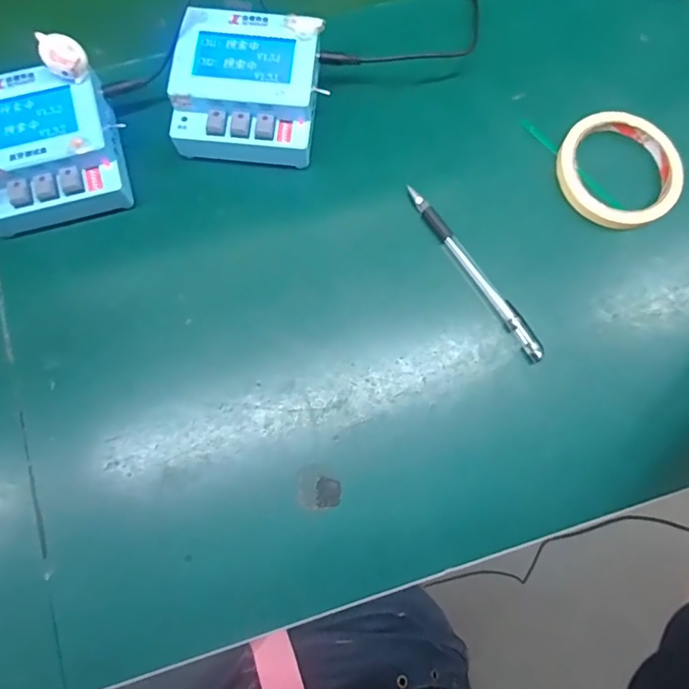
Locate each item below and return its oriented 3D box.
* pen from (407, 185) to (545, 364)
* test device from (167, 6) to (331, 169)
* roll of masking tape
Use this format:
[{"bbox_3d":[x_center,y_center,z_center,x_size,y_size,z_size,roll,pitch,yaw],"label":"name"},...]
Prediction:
[{"bbox_3d":[0.097,-0.054,0.359,0.012,0.010,0.156,-33,79,-8],"label":"pen"},{"bbox_3d":[-0.072,-0.191,0.360,0.103,0.038,0.098,7,77,1],"label":"test device"},{"bbox_3d":[0.216,-0.138,0.379,0.093,0.012,0.087,0,77,-1],"label":"roll of masking tape"}]

